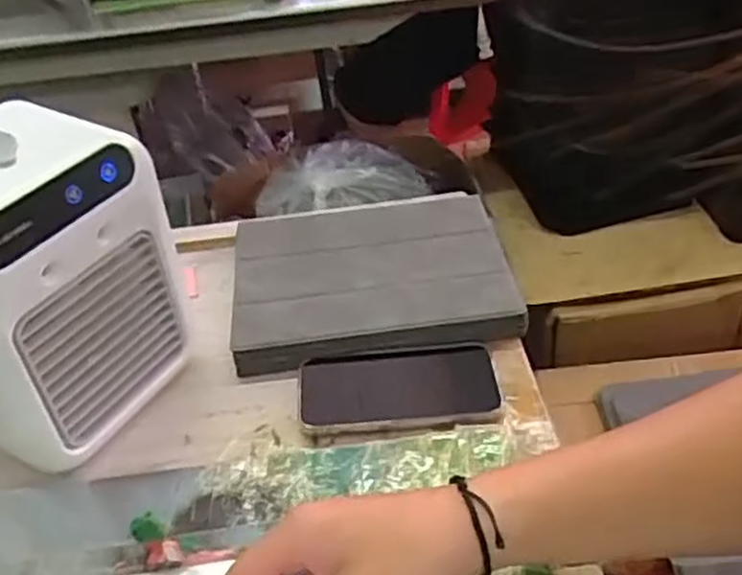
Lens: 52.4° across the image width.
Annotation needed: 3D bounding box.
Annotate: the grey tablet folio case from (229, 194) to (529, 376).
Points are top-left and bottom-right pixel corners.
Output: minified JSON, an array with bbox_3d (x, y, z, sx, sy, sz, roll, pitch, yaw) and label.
[{"bbox_3d":[-0.002,-0.013,0.655,0.228,0.030,0.183,-7,39,-3],"label":"grey tablet folio case"}]

